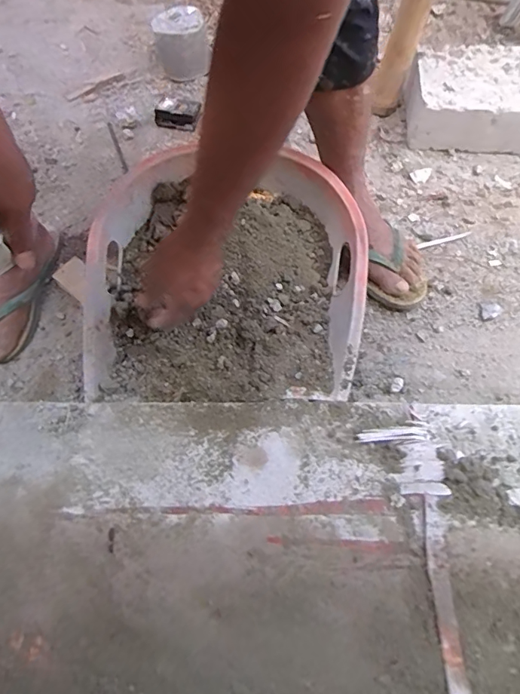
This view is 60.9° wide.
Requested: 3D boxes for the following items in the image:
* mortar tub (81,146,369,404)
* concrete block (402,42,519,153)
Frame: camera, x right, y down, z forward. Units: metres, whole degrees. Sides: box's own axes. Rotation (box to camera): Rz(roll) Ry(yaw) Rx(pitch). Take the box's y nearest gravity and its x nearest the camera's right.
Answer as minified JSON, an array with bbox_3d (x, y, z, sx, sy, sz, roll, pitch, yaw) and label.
[{"bbox_3d":[-0.061,-0.116,0.687,0.431,0.119,0.397,0,60,4],"label":"mortar tub"},{"bbox_3d":[0.480,-0.502,0.908,0.349,0.115,0.202,1,64,4],"label":"concrete block"}]

